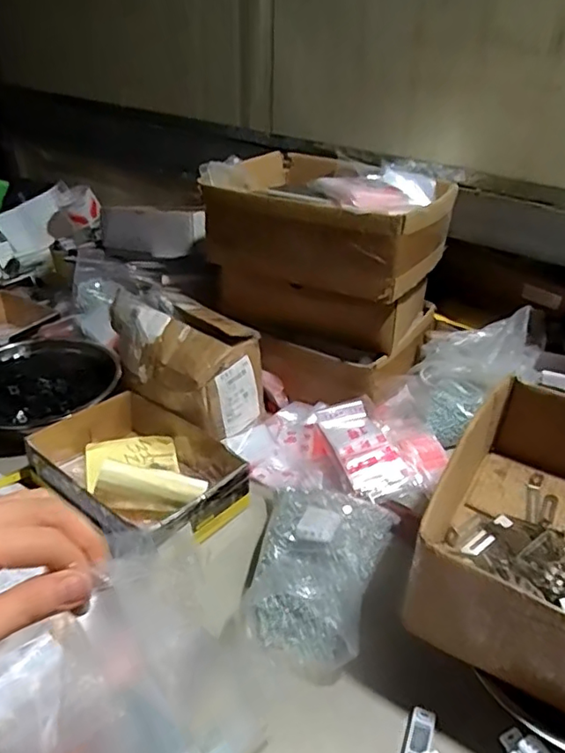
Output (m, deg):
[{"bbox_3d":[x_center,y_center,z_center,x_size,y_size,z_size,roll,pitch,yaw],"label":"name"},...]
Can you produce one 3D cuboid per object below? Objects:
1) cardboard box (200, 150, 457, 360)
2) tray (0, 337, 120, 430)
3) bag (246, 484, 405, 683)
[{"bbox_3d":[0.072,-0.205,0.932,0.334,0.226,0.277,24,39,30],"label":"cardboard box"},{"bbox_3d":[-0.384,0.004,0.912,0.246,0.027,0.229,1,33,-1],"label":"tray"},{"bbox_3d":[0.038,0.210,0.664,0.142,0.084,0.215,12,35,15],"label":"bag"}]

